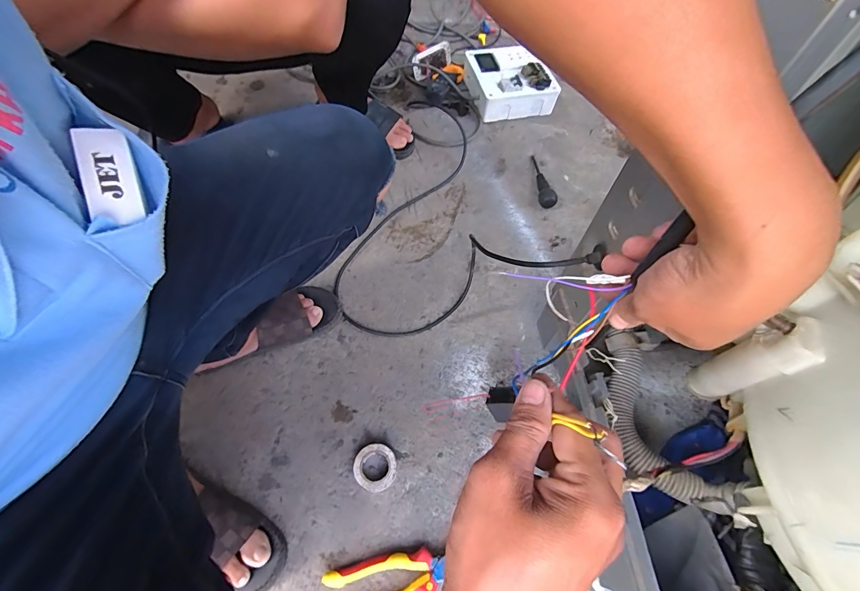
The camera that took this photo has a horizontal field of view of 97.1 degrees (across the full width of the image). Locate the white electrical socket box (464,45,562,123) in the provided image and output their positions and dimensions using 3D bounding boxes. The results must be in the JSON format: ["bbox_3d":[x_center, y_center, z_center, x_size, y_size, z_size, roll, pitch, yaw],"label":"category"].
[{"bbox_3d":[0.190,-0.521,0.925,0.183,0.077,0.187,-11,62,-9],"label":"white electrical socket box"}]

